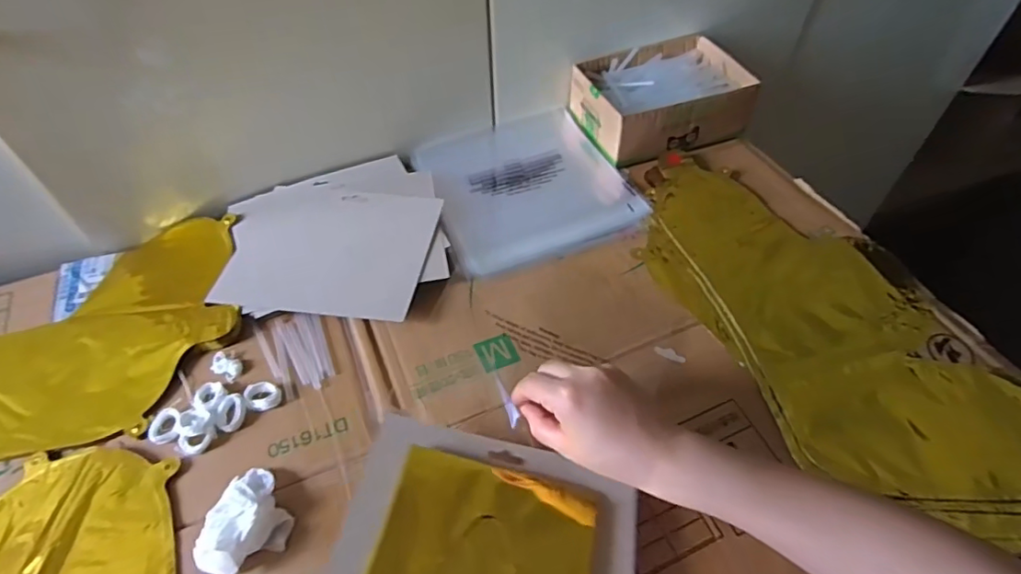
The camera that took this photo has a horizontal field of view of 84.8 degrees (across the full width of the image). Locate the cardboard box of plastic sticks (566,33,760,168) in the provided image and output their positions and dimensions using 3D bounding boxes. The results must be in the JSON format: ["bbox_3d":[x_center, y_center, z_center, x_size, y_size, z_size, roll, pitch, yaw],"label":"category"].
[{"bbox_3d":[0.181,-0.229,0.676,0.189,0.065,0.137,-16,53,-12],"label":"cardboard box of plastic sticks"}]

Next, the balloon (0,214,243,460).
[{"bbox_3d":[-0.452,0.052,0.501,0.390,0.011,0.224,-13,52,-9],"label":"balloon"}]

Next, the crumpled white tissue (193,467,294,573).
[{"bbox_3d":[-0.196,0.167,0.400,0.061,0.026,0.065,-29,56,-20],"label":"crumpled white tissue"}]

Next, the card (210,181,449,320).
[{"bbox_3d":[-0.176,-0.040,0.561,0.186,0.009,0.157,6,55,6],"label":"card"}]

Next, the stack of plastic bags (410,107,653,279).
[{"bbox_3d":[0.012,-0.124,0.648,0.215,0.024,0.235,-20,54,-15],"label":"stack of plastic bags"}]

